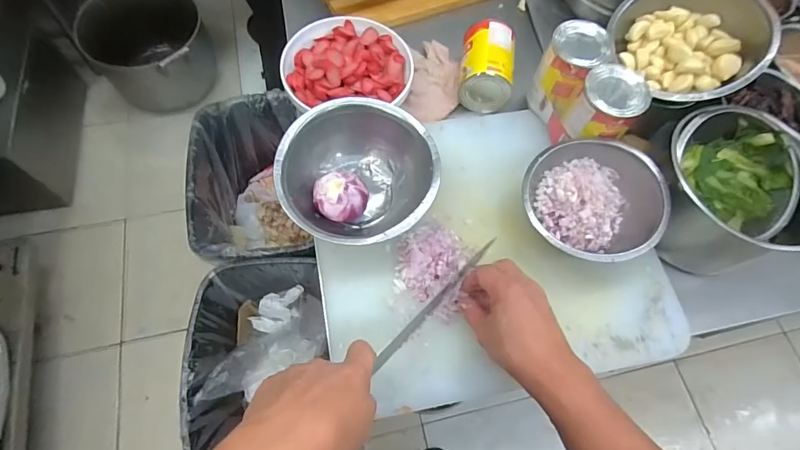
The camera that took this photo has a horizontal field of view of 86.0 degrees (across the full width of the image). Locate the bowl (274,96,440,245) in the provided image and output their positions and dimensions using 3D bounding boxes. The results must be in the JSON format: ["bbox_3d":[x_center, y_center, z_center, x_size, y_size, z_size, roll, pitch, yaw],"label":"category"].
[{"bbox_3d":[-0.045,-0.049,0.483,0.164,0.079,0.163,1,65,-3],"label":"bowl"}]

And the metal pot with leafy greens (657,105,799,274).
[{"bbox_3d":[0.373,-0.035,0.494,0.170,0.116,0.161,1,65,-3],"label":"metal pot with leafy greens"}]

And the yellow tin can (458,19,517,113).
[{"bbox_3d":[0.119,-0.220,0.593,0.067,0.065,0.107,7,65,0],"label":"yellow tin can"}]

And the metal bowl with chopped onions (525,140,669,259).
[{"bbox_3d":[0.209,-0.023,0.479,0.142,0.062,0.138,1,65,-3],"label":"metal bowl with chopped onions"}]

